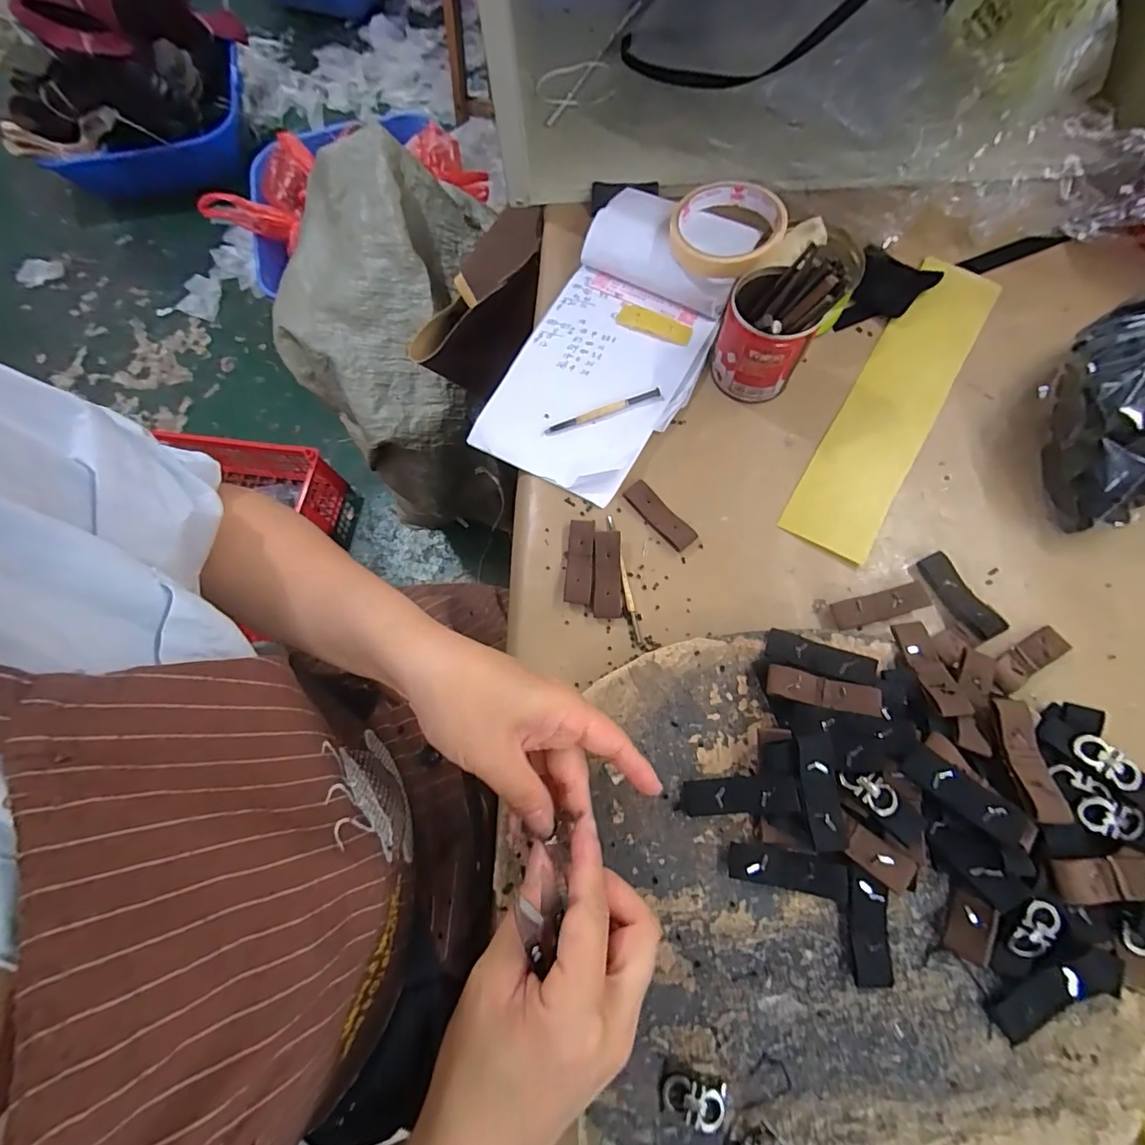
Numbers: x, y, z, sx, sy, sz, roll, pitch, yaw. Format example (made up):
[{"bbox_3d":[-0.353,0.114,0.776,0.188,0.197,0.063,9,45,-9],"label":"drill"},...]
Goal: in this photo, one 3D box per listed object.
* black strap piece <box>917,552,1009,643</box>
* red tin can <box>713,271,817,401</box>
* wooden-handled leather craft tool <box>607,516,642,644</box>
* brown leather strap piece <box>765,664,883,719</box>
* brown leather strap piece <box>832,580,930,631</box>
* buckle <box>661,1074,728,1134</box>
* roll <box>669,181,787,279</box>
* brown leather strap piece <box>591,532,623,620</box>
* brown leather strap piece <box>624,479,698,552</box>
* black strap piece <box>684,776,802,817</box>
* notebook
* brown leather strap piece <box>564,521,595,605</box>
[{"bbox_3d":[0.263,0.017,0.335,0.024,0.009,0.062,-28,74,-6],"label":"black strap piece"},{"bbox_3d":[0.142,-0.175,0.364,0.064,0.073,0.062,-1,73,2],"label":"red tin can"},{"bbox_3d":[0.037,0.002,0.351,0.005,0.008,0.098,-11,73,-1],"label":"wooden-handled leather craft tool"},{"bbox_3d":[0.150,0.071,0.294,0.064,0.004,0.019,11,67,8],"label":"brown leather strap piece"},{"bbox_3d":[0.211,0.023,0.337,0.064,0.012,0.019,-15,73,-2],"label":"brown leather strap piece"},{"bbox_3d":[0.062,0.270,0.249,0.033,0.006,0.019,9,73,5],"label":"buckle"},{"bbox_3d":[0.122,-0.271,0.390,0.084,0.027,0.087,-1,73,2],"label":"roll"},{"bbox_3d":[0.025,0.002,0.350,0.020,0.008,0.062,1,73,3],"label":"brown leather strap piece"},{"bbox_3d":[0.065,-0.042,0.366,0.019,0.004,0.061,-40,75,-10],"label":"brown leather strap piece"},{"bbox_3d":[0.098,0.131,0.288,0.062,0.006,0.020,-11,72,16],"label":"black strap piece"},{"bbox_3d":[0.038,-0.192,0.395,0.138,0.029,0.267,27,76,10],"label":"notebook"},{"bbox_3d":[0.005,-0.008,0.354,0.018,0.009,0.063,3,73,3],"label":"brown leather strap piece"}]

